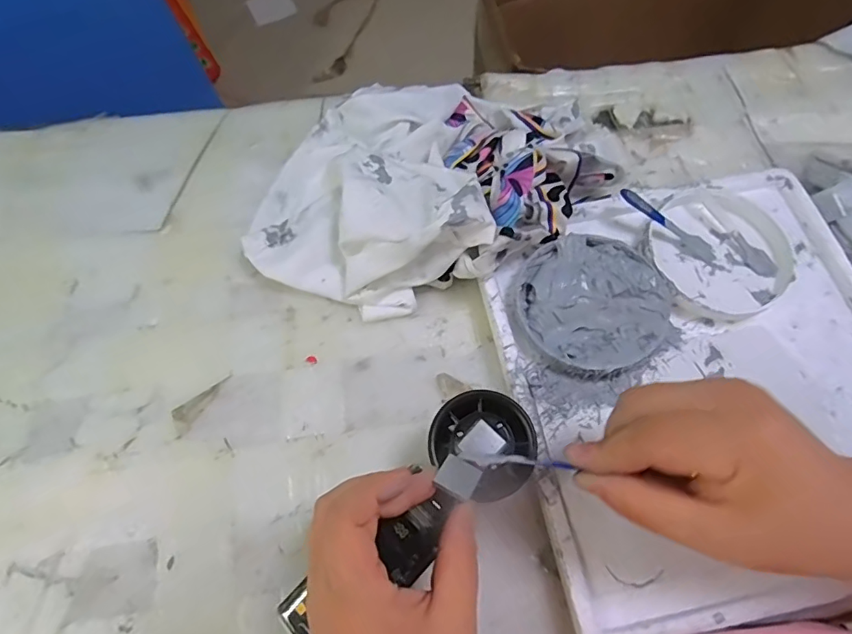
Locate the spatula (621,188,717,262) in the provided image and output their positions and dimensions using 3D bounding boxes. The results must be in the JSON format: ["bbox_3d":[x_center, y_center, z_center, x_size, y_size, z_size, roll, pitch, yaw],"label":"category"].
[{"bbox_3d":[0.176,-0.067,0.371,0.082,0.007,0.018,37,71,-3],"label":"spatula"}]

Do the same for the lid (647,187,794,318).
[{"bbox_3d":[0.208,-0.047,0.368,0.092,0.014,0.095,1,68,-1],"label":"lid"}]

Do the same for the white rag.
[{"bbox_3d":[-0.001,-0.113,0.378,0.278,0.067,0.191,-25,71,-11],"label":"white rag"}]

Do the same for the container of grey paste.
[{"bbox_3d":[0.109,-0.010,0.346,0.100,0.016,0.096,1,68,-1],"label":"container of grey paste"}]

